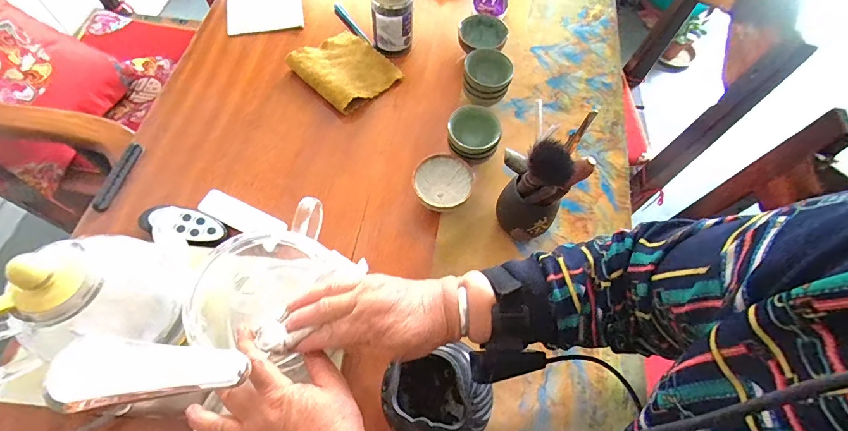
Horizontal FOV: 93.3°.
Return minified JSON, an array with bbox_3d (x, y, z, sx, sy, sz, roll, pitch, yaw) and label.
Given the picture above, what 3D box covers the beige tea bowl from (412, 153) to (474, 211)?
[{"bbox_3d":[0.024,-0.043,0.608,0.083,0.058,0.089,1,65,-2],"label":"beige tea bowl"}]

